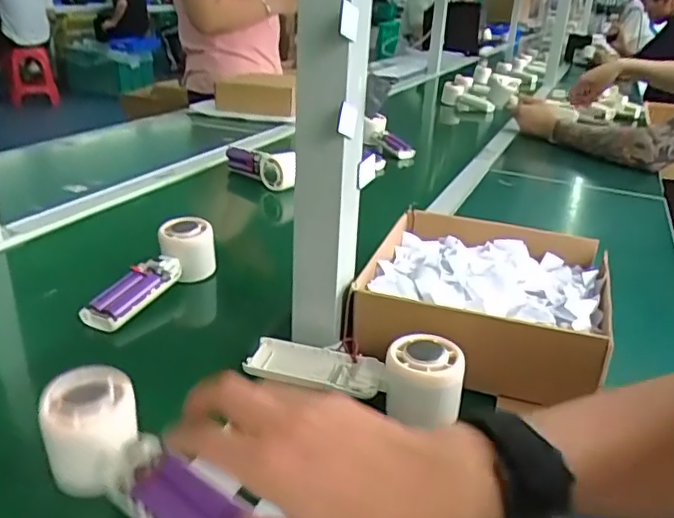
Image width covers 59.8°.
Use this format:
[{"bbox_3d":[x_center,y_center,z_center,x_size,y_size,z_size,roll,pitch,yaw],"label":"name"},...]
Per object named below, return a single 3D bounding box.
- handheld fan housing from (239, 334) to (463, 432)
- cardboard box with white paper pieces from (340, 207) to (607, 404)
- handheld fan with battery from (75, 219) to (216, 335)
[{"bbox_3d":[0.014,0.085,0.454,0.167,0.054,0.058,11,25,20],"label":"handheld fan housing"},{"bbox_3d":[0.138,0.032,0.550,0.203,0.066,0.213,10,25,18],"label":"cardboard box with white paper pieces"},{"bbox_3d":[-0.186,0.019,0.603,0.050,0.054,0.164,14,40,25],"label":"handheld fan with battery"}]

